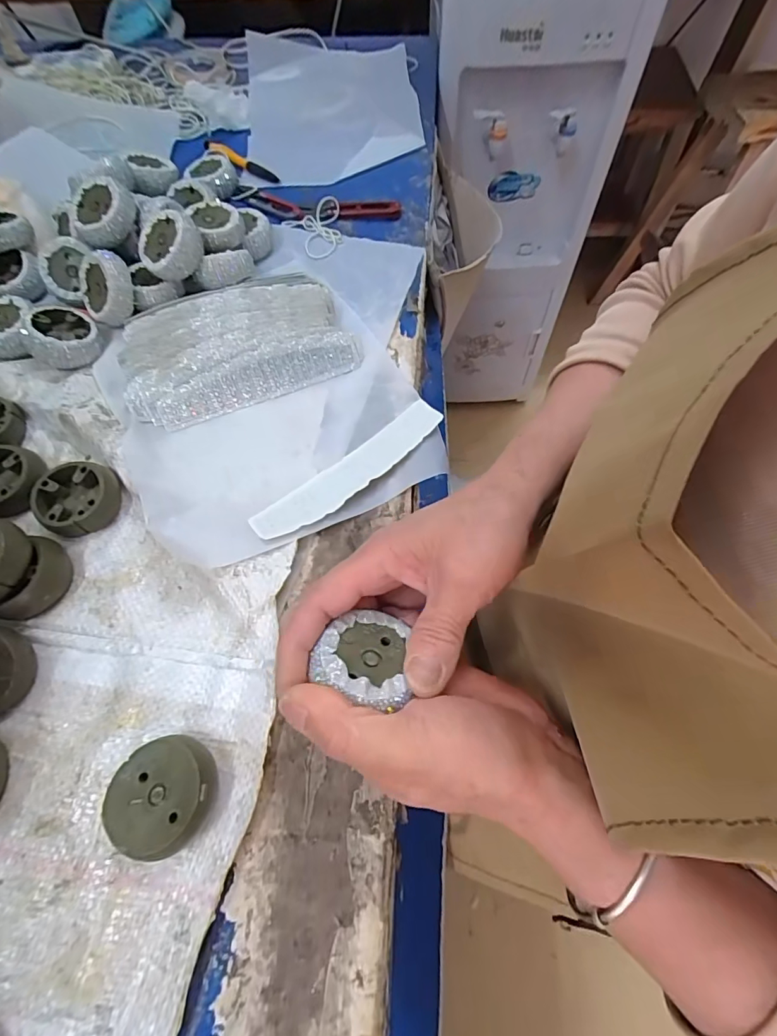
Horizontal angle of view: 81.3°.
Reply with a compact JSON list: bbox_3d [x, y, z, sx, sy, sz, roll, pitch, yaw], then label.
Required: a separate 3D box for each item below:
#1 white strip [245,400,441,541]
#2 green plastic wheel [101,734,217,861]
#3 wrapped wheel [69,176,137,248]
[{"bbox_3d":[-0.024,-0.034,0.328,0.159,0.012,0.034,-39,68,-17],"label":"white strip"},{"bbox_3d":[-0.115,0.141,0.232,0.053,0.024,0.050,-1,63,1],"label":"green plastic wheel"},{"bbox_3d":[-0.242,-0.259,0.388,0.054,0.028,0.054,-2,83,15],"label":"wrapped wheel"}]

